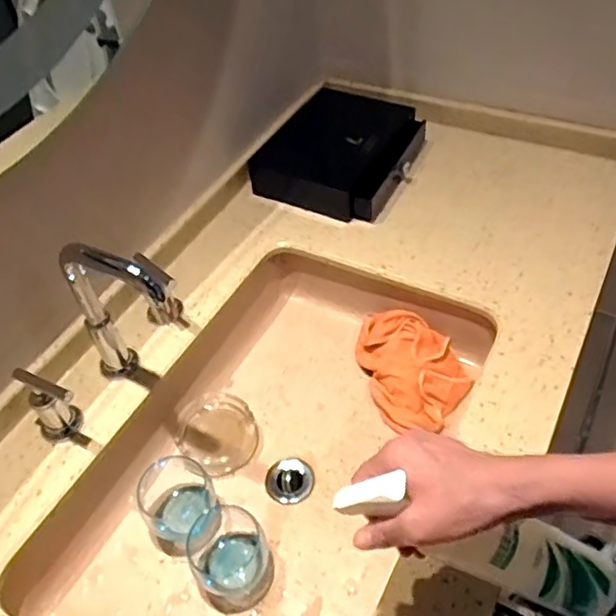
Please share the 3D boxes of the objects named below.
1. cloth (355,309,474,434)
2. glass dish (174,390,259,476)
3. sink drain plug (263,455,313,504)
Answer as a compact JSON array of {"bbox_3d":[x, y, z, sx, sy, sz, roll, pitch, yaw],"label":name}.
[{"bbox_3d":[0.148,0.074,0.860,0.137,0.052,0.189,-15,48,-8],"label":"cloth"},{"bbox_3d":[-0.122,0.163,0.822,0.104,0.038,0.107,-3,48,3],"label":"glass dish"},{"bbox_3d":[-0.024,0.222,0.789,0.059,0.014,0.062,18,52,21],"label":"sink drain plug"}]

